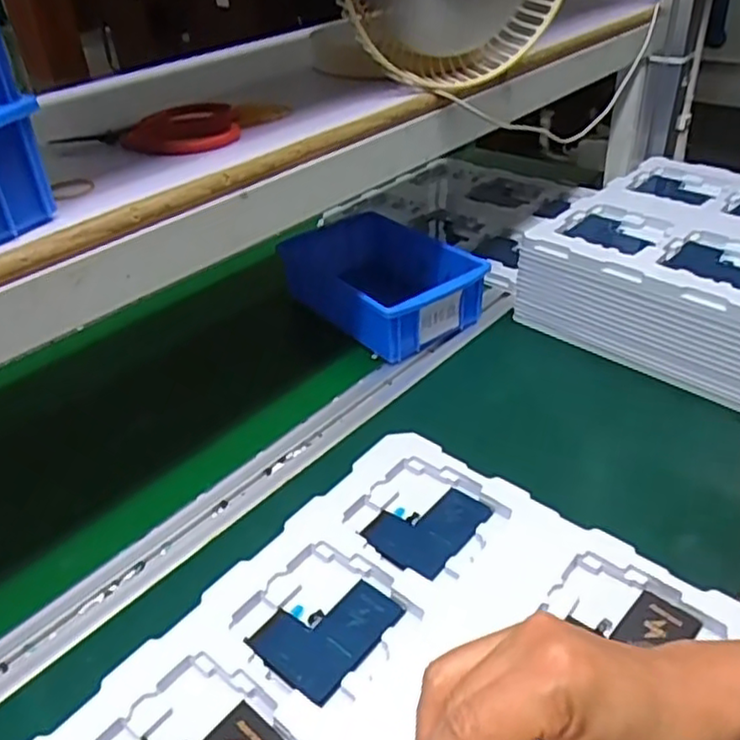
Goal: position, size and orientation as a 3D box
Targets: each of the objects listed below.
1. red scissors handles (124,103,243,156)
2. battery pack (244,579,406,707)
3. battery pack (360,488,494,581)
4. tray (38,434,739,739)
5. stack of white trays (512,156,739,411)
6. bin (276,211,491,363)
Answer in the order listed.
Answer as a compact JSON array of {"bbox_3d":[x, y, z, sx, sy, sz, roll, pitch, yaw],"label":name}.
[{"bbox_3d":[-0.137,-0.175,0.484,0.079,0.015,0.069,-14,37,-14],"label":"red scissors handles"},{"bbox_3d":[-0.026,0.154,0.401,0.064,0.005,0.077,24,43,33],"label":"battery pack"},{"bbox_3d":[0.039,0.105,0.459,0.060,0.007,0.079,25,44,34],"label":"battery pack"},{"bbox_3d":[0.026,0.180,0.367,0.276,0.021,0.318,23,43,33],"label":"tray"},{"bbox_3d":[0.350,-0.086,0.643,0.314,0.101,0.263,28,46,36],"label":"stack of white trays"},{"bbox_3d":[0.013,-0.094,0.700,0.135,0.069,0.196,-28,42,-30],"label":"bin"}]

